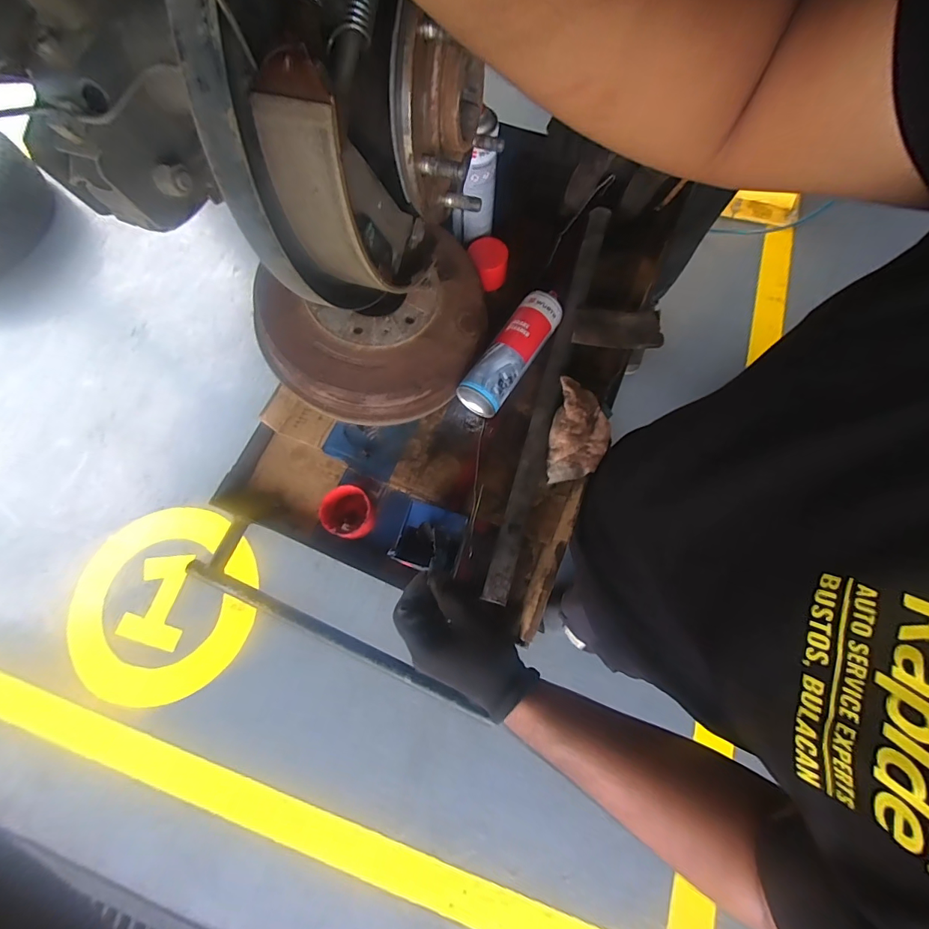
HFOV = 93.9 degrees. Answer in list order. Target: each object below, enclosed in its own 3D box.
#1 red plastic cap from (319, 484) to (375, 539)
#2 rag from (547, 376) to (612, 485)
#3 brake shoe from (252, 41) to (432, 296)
[{"bbox_3d":[-0.154,0.065,0.587,0.068,0.046,0.065,-1,73,2],"label":"red plastic cap"},{"bbox_3d":[0.154,-0.044,0.580,0.072,0.029,0.148,12,73,6],"label":"rag"},{"bbox_3d":[-0.077,-0.184,0.329,0.062,0.205,0.087,25,96,9],"label":"brake shoe"}]

